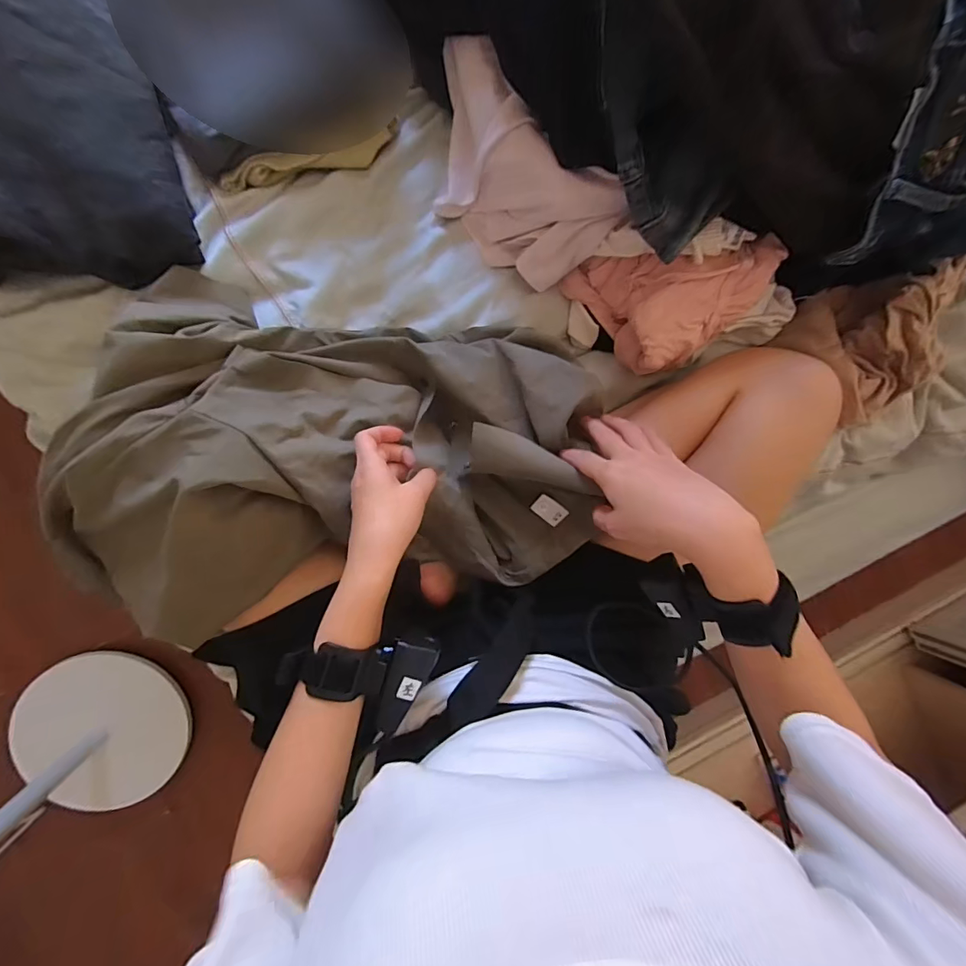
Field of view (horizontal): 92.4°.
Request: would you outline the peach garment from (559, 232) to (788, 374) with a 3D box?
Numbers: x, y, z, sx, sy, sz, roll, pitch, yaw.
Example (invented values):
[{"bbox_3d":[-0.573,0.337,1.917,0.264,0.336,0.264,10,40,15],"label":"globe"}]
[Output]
[{"bbox_3d":[0.184,-0.169,0.455,0.175,0.079,0.106,-3,94,-8],"label":"peach garment"}]

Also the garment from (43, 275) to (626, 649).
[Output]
[{"bbox_3d":[-0.101,-0.025,0.392,0.402,0.113,0.257,6,92,-9],"label":"garment"}]

